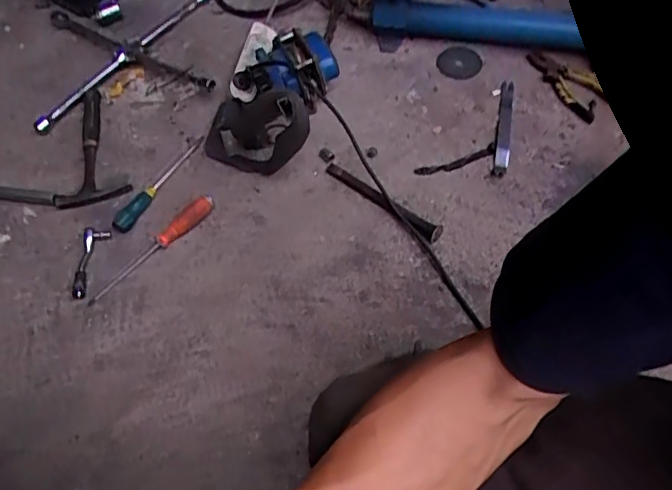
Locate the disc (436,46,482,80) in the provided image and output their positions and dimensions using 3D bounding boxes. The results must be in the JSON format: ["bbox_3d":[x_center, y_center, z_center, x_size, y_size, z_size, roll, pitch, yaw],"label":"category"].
[{"bbox_3d":[0.234,-0.346,1.080,0.081,0.006,0.079,-2,60,3],"label":"disc"}]

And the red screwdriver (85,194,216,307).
[{"bbox_3d":[-0.304,0.002,0.929,0.254,0.024,0.035,-40,65,-18],"label":"red screwdriver"}]

